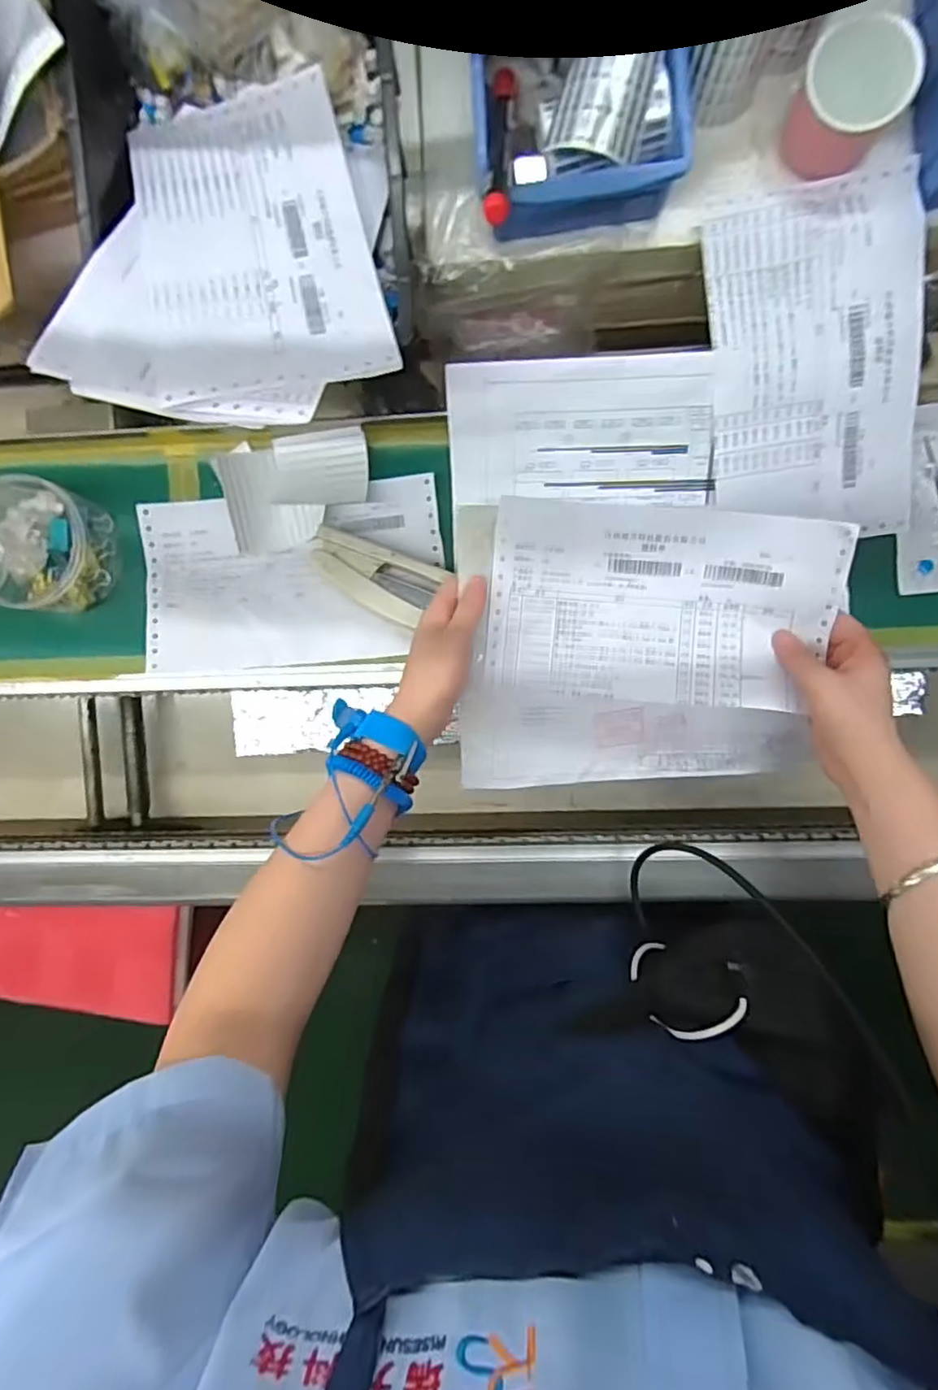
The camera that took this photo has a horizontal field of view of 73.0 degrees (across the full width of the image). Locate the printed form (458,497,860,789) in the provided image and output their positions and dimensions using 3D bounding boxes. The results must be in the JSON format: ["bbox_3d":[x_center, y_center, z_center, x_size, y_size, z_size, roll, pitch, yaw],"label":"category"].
[{"bbox_3d":[0.119,-0.033,0.462,0.258,0.075,0.206,0,95,4],"label":"printed form"}]

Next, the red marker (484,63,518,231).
[{"bbox_3d":[0.020,-0.344,0.390,0.015,0.014,0.145,2,69,4],"label":"red marker"}]

